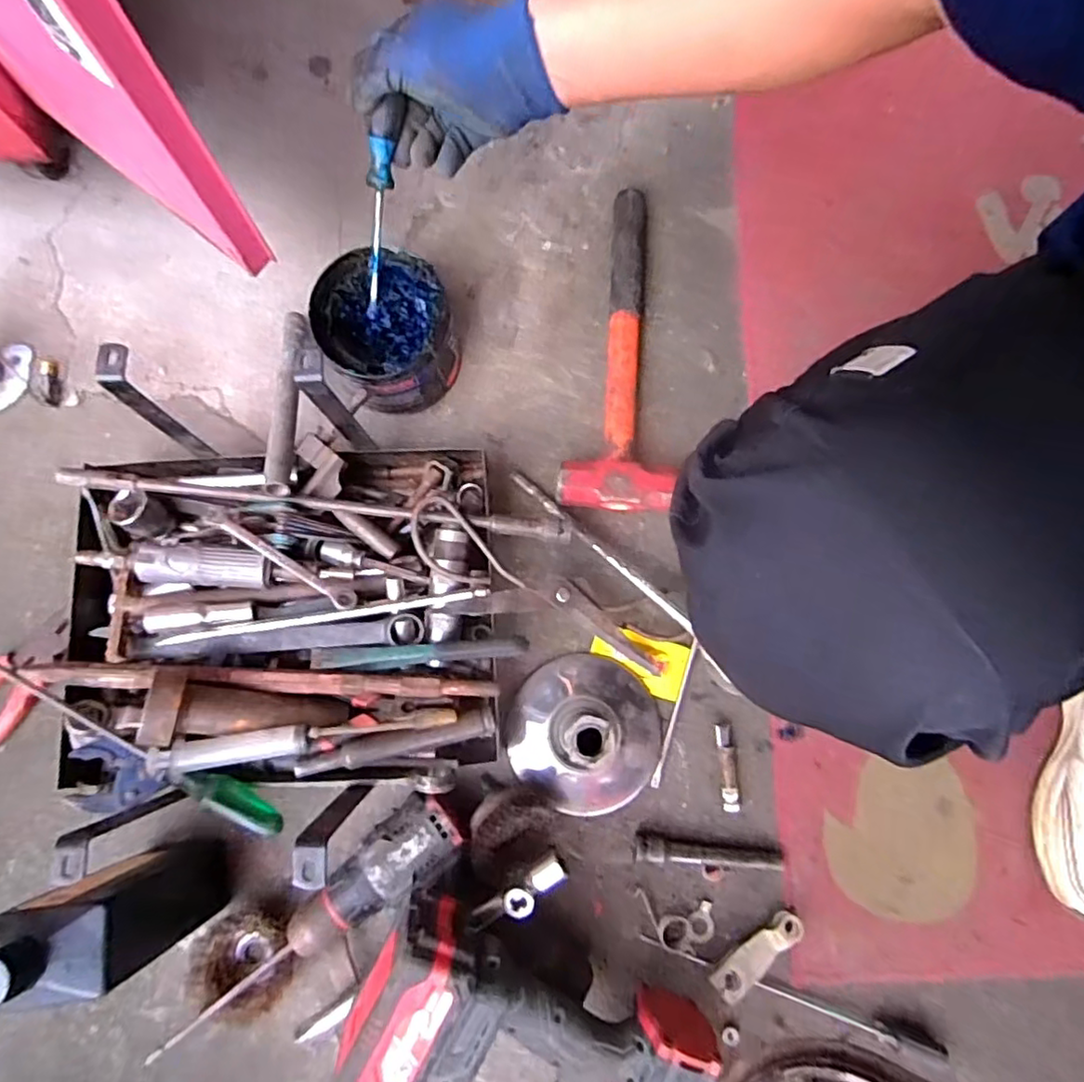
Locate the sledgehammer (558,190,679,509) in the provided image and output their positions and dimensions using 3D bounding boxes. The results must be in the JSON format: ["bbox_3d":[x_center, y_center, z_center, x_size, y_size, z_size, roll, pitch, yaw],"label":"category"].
[{"bbox_3d":[0.082,-0.190,0.615,0.102,0.038,0.327,6,74,1],"label":"sledgehammer"}]

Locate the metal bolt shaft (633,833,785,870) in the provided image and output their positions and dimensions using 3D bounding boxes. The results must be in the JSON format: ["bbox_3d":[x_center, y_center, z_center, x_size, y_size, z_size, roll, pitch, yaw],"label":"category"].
[{"bbox_3d":[0.139,0.267,0.528,0.123,0.017,0.020,10,74,2],"label":"metal bolt shaft"}]

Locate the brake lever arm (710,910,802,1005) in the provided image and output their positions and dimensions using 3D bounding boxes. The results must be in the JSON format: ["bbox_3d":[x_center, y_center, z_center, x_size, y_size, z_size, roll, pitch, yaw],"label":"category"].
[{"bbox_3d":[0.175,0.335,0.510,0.084,0.023,0.027,-39,82,-8],"label":"brake lever arm"}]

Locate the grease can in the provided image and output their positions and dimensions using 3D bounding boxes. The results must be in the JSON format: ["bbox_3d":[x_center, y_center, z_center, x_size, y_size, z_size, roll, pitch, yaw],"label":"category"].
[{"bbox_3d":[-0.144,-0.191,0.589,0.108,0.084,0.122,-27,76,-8],"label":"grease can"}]

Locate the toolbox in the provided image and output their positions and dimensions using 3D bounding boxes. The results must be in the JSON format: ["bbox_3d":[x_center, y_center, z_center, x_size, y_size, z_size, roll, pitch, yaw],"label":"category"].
[{"bbox_3d":[-0.191,0.054,0.520,0.378,0.088,0.306,1,74,-1],"label":"toolbox"}]

